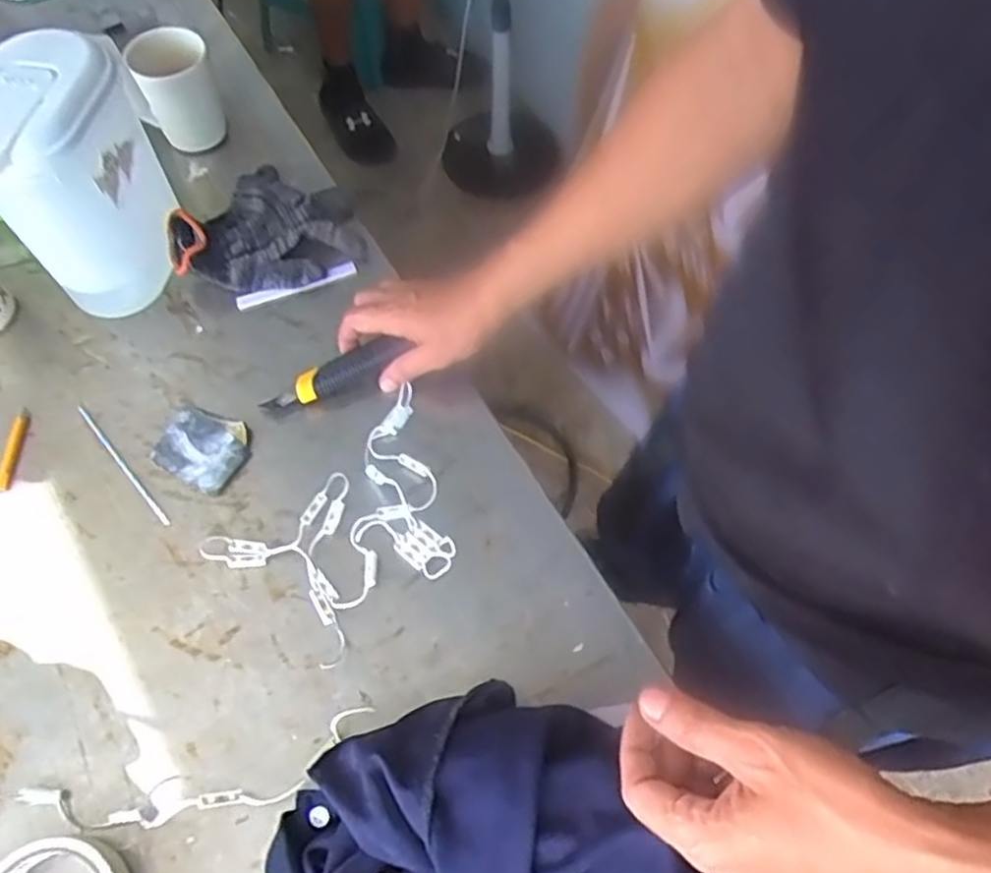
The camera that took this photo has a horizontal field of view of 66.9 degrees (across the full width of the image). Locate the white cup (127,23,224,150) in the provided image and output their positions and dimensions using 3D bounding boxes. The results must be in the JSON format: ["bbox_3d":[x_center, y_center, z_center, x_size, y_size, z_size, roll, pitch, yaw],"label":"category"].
[{"bbox_3d":[-0.299,-0.331,0.718,0.069,0.106,0.072,-26,64,-11],"label":"white cup"}]

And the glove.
[{"bbox_3d":[-0.212,-0.197,0.683,0.163,0.043,0.145,-19,63,-7],"label":"glove"}]

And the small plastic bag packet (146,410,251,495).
[{"bbox_3d":[-0.236,0.007,0.602,0.074,0.006,0.059,25,66,15],"label":"small plastic bag packet"}]

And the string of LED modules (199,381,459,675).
[{"bbox_3d":[-0.103,0.067,0.562,0.189,0.014,0.133,-37,67,-16],"label":"string of LED modules"}]

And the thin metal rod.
[{"bbox_3d":[-0.299,0.021,0.599,0.005,0.004,0.139,-39,67,-17],"label":"thin metal rod"}]

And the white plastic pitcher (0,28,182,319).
[{"bbox_3d":[-0.331,-0.200,0.602,0.098,0.196,0.120,-4,62,0],"label":"white plastic pitcher"}]

